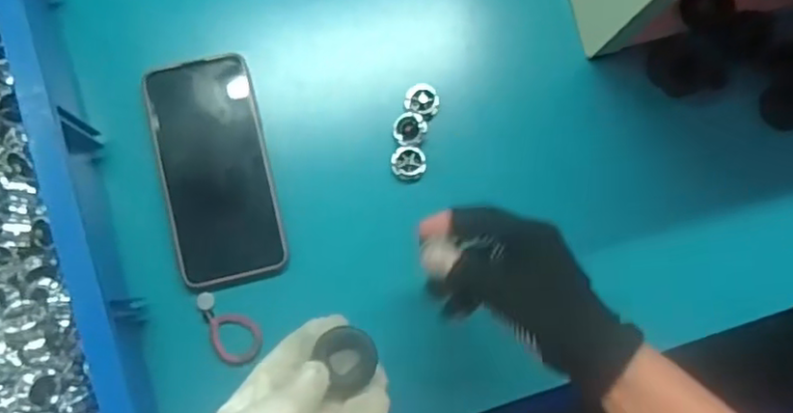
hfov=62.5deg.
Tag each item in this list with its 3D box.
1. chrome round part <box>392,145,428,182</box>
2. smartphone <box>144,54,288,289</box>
[{"bbox_3d":[0.010,-0.033,0.502,0.026,0.011,0.026,1,84,-5],"label":"chrome round part"},{"bbox_3d":[-0.136,-0.029,0.489,0.079,0.011,0.166,-13,85,-6],"label":"smartphone"}]

